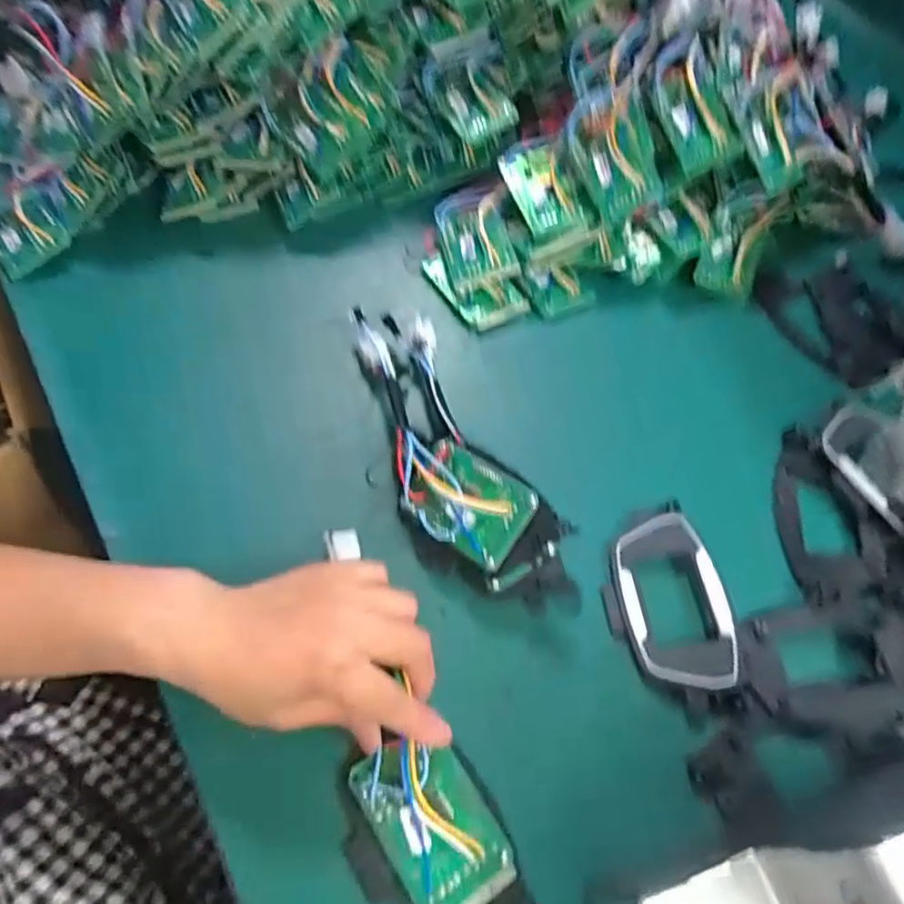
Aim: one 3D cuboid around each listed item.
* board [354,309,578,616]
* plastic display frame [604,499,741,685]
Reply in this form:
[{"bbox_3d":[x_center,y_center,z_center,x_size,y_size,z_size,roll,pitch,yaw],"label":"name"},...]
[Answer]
[{"bbox_3d":[-0.008,-0.008,0.403,0.075,0.042,0.234,-23,63,-17],"label":"board"},{"bbox_3d":[0.123,0.083,0.380,0.067,0.011,0.106,-6,60,-8],"label":"plastic display frame"}]

